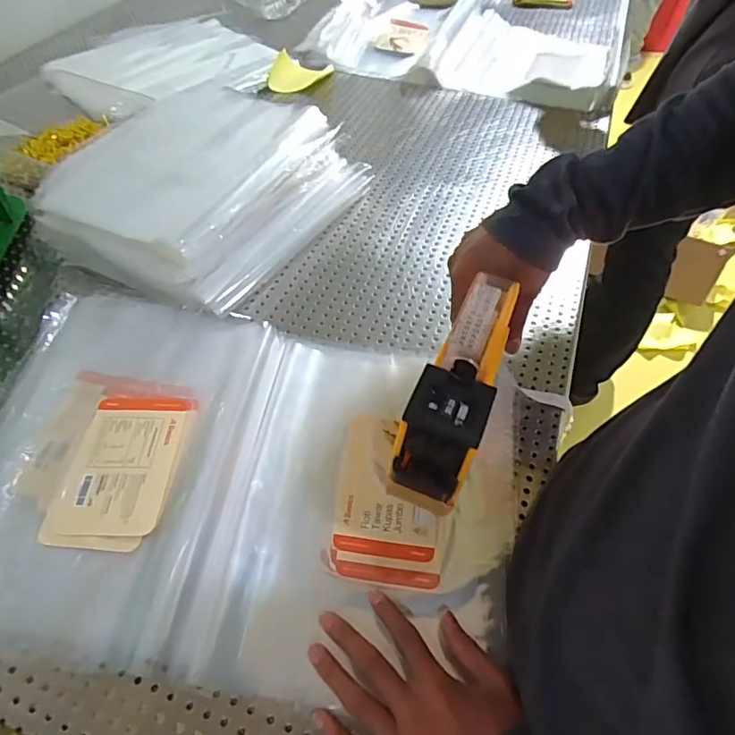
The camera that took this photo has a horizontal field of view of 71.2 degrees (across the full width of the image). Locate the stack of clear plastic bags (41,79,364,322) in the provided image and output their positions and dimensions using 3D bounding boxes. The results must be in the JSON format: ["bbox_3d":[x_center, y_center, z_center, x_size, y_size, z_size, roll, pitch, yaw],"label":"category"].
[{"bbox_3d":[-0.204,-0.227,0.638,0.282,0.088,0.341,28,56,15],"label":"stack of clear plastic bags"}]

